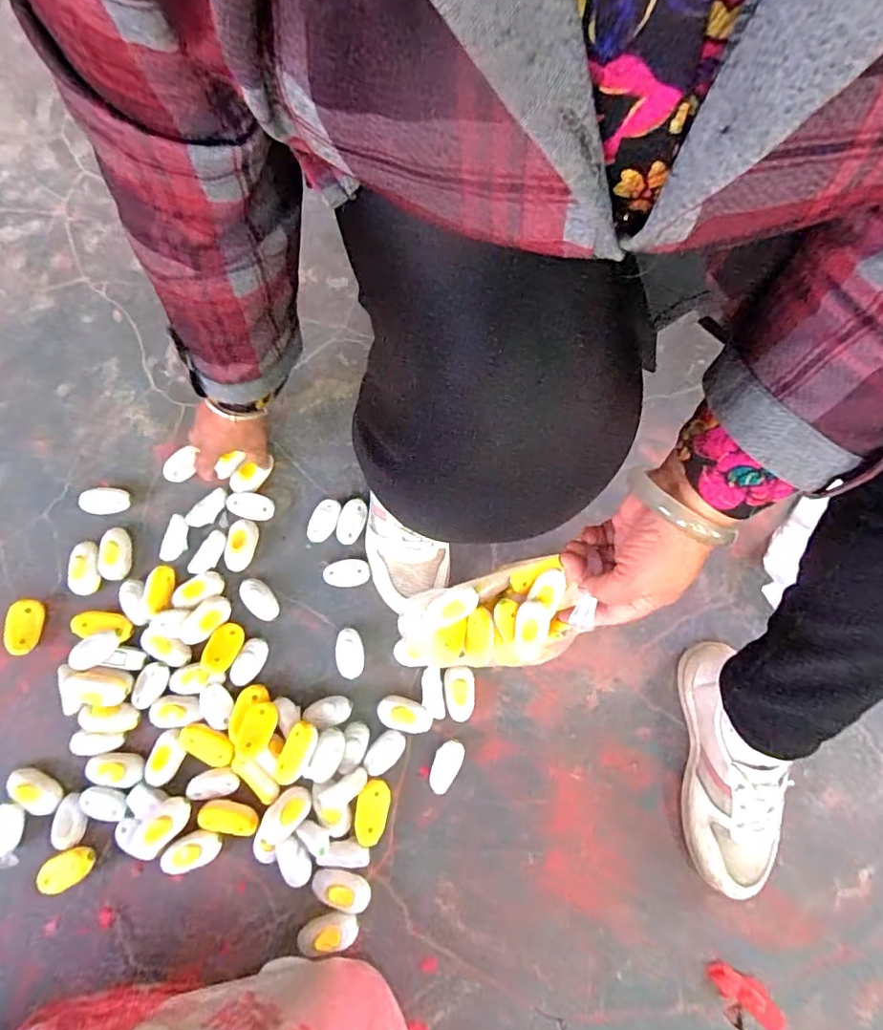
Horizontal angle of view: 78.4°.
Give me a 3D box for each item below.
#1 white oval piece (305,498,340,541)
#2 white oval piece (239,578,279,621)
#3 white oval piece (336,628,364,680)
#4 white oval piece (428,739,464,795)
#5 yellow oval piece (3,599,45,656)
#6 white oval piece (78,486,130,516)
[{"bbox_3d":[-0.138,0.008,0.641,0.028,0.018,0.053,25,80,6],"label":"white oval piece"},{"bbox_3d":[-0.208,0.098,0.620,0.029,0.024,0.052,-38,81,-6],"label":"white oval piece"},{"bbox_3d":[-0.103,0.156,0.612,0.031,0.016,0.054,-8,79,-1],"label":"white oval piece"},{"bbox_3d":[0.005,0.271,0.586,0.028,0.016,0.053,20,80,5],"label":"white oval piece"},{"bbox_3d":[-0.468,0.126,0.611,0.026,0.033,0.059,6,79,2],"label":"yellow oval piece"},{"bbox_3d":[-0.397,-0.016,0.640,0.050,0.022,0.031,-9,79,-1],"label":"white oval piece"}]

